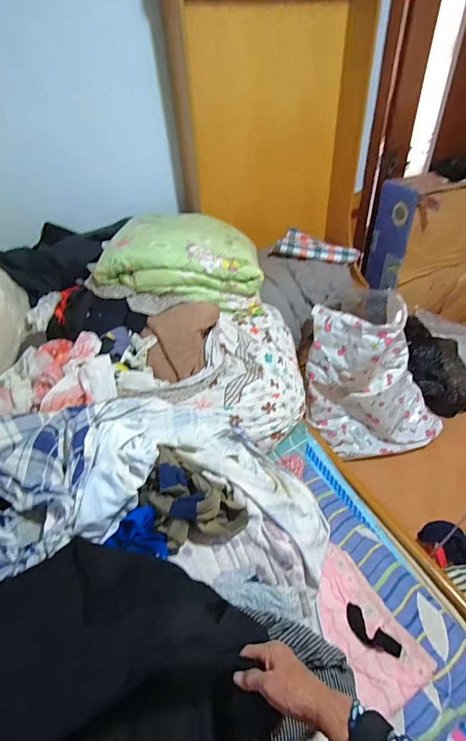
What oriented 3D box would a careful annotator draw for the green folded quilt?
[{"bbox_3d":[-0.167,-0.426,1.331,0.516,0.217,0.541,-2,40,2],"label":"green folded quilt"}]

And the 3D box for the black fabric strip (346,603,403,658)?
[{"bbox_3d":[0.283,0.540,0.746,0.049,0.009,0.117,-33,48,-29],"label":"black fabric strip"}]

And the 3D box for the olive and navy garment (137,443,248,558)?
[{"bbox_3d":[-0.085,0.256,0.698,0.191,0.107,0.142,25,48,30],"label":"olive and navy garment"}]

